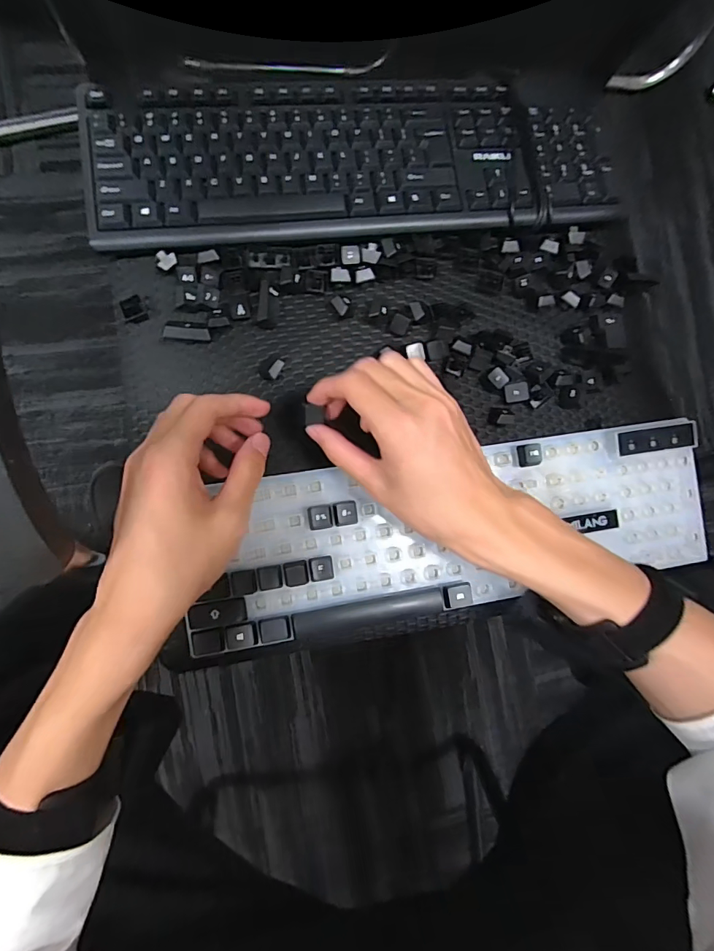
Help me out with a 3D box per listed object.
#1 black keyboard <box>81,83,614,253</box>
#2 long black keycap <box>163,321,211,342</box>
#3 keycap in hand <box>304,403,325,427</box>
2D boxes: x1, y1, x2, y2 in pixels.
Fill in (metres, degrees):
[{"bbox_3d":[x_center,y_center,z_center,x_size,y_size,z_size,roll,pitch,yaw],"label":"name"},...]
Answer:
[{"bbox_3d":[0.008,-0.263,0.366,0.434,0.016,0.134,-7,89,-9],"label":"black keyboard"},{"bbox_3d":[-0.130,-0.111,0.345,0.035,0.010,0.013,3,87,-8],"label":"long black keycap"},{"bbox_3d":[-0.029,-0.042,0.309,0.013,0.005,0.015,-5,88,-9],"label":"keycap in hand"}]

